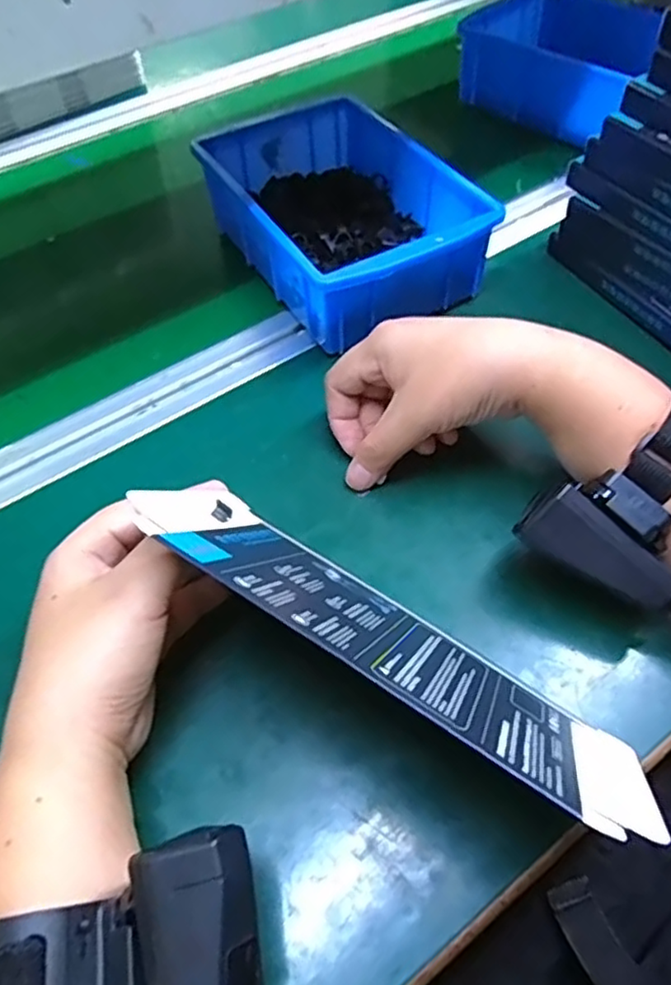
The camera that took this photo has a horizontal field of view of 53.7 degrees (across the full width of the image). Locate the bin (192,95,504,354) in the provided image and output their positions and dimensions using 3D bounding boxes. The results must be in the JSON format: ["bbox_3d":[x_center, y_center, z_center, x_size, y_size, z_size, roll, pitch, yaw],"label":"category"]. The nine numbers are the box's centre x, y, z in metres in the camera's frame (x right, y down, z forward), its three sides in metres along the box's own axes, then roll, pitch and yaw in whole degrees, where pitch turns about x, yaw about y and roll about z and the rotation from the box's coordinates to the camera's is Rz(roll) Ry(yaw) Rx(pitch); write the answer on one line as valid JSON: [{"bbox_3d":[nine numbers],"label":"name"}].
[{"bbox_3d":[0.002,-0.190,0.462,0.130,0.069,0.196,-26,58,-16],"label":"bin"}]

